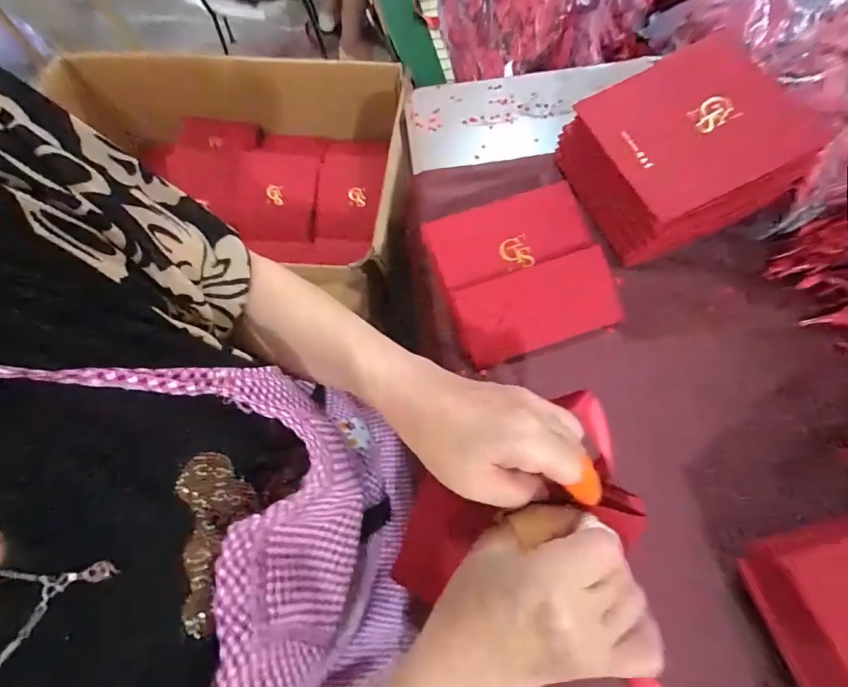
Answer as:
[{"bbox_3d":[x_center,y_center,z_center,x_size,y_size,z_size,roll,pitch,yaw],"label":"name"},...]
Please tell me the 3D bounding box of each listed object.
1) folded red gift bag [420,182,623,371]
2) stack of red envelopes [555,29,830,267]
[{"bbox_3d":[0.088,-0.065,0.379,0.141,0.015,0.143,-19,78,-2],"label":"folded red gift bag"},{"bbox_3d":[0.219,-0.169,0.373,0.162,0.085,0.143,-20,70,-5],"label":"stack of red envelopes"}]

